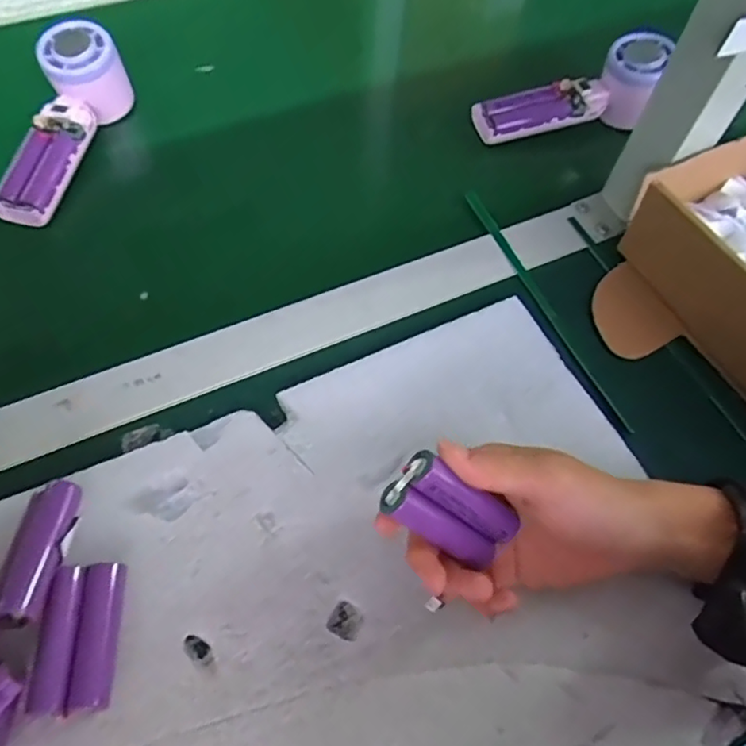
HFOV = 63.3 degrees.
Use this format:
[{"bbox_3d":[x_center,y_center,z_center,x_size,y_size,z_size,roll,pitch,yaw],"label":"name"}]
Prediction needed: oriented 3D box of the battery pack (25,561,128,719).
[{"bbox_3d":[-0.142,0.128,0.295,0.033,0.020,0.066,-1,64,-3],"label":"battery pack"}]

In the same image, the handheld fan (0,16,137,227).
[{"bbox_3d":[-0.240,-0.187,0.461,0.047,0.064,0.160,14,64,4],"label":"handheld fan"}]

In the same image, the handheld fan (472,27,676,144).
[{"bbox_3d":[0.168,-0.232,0.514,0.159,0.048,0.076,-19,65,6],"label":"handheld fan"}]

